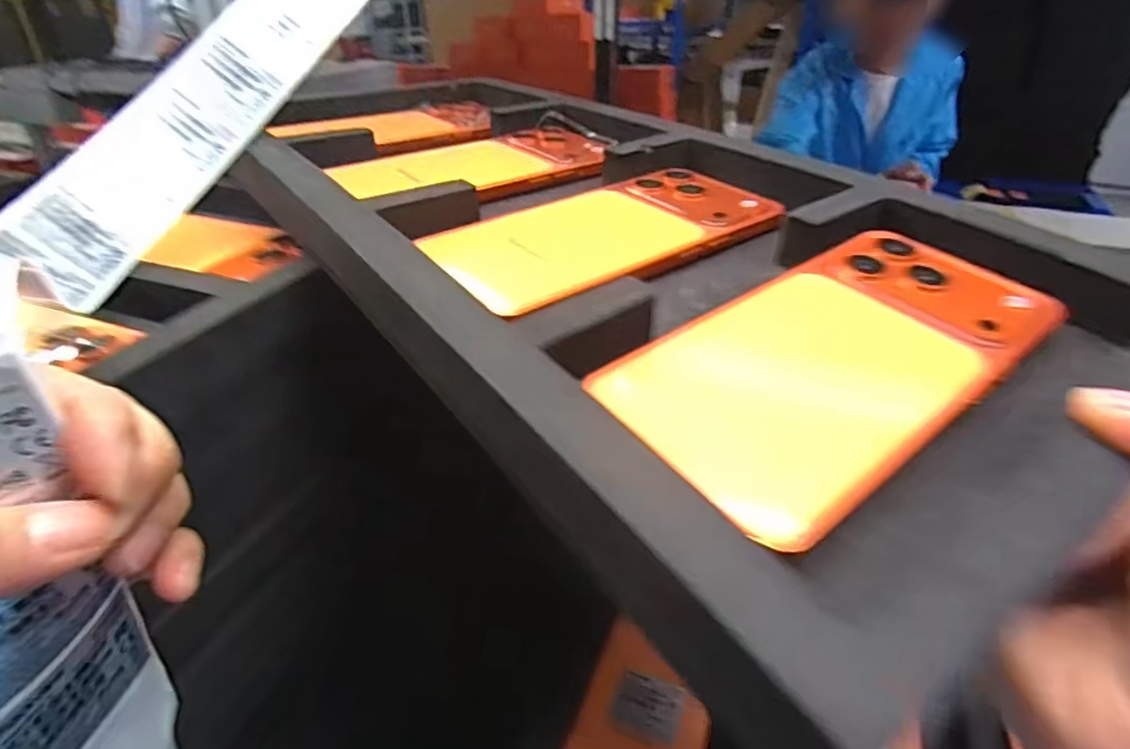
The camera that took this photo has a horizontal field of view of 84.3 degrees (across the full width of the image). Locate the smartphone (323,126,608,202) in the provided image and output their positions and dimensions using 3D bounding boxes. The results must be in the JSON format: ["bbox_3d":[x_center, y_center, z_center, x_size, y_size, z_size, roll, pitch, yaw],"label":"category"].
[{"bbox_3d":[-0.045,-0.118,0.348,0.152,0.010,0.067,-22,38,-29],"label":"smartphone"}]

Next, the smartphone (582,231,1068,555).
[{"bbox_3d":[0.091,-0.008,0.204,0.151,0.007,0.082,-28,46,-23],"label":"smartphone"}]

